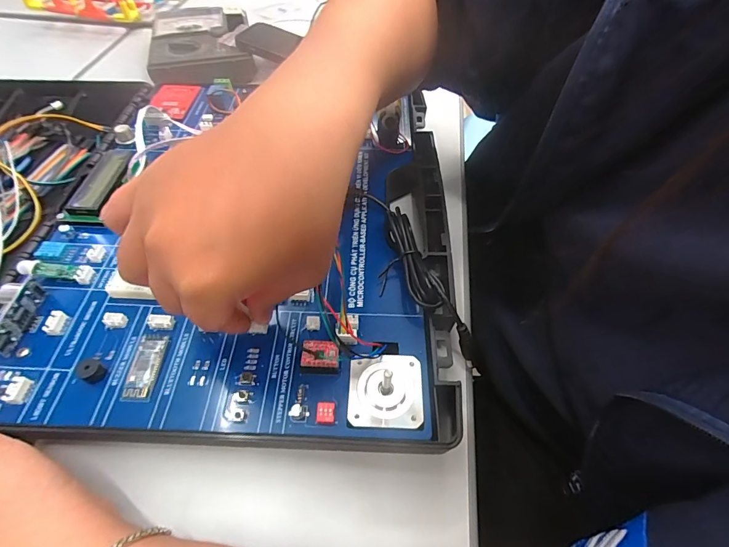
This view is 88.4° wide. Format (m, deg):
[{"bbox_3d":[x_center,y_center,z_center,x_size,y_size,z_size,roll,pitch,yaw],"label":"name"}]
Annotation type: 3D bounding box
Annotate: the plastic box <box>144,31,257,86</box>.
[{"bbox_3d":[-0.202,-0.270,0.470,0.118,0.034,0.070,-10,54,-8],"label":"plastic box"}]

